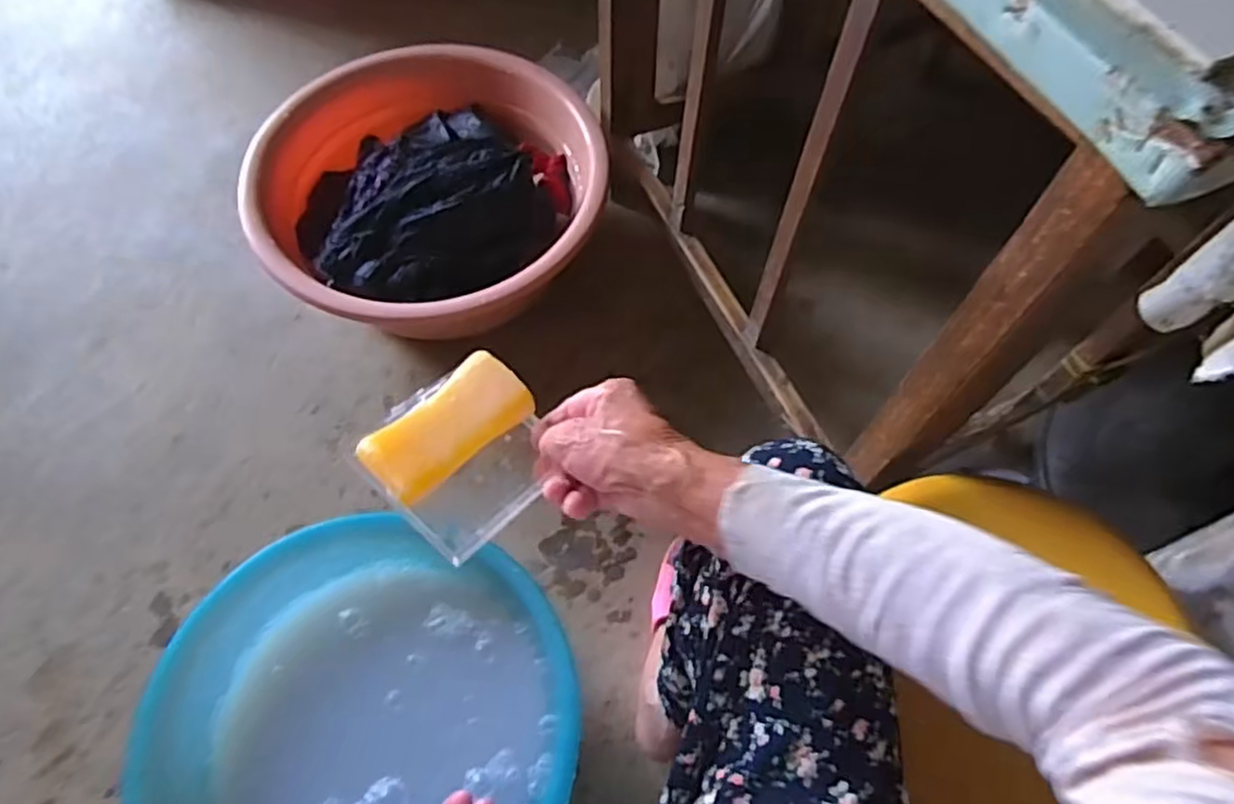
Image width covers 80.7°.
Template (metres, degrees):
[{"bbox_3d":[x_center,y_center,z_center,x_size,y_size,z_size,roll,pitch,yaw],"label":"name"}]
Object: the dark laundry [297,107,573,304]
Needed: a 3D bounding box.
[{"bbox_3d":[-0.237,-0.256,0.962,0.280,0.163,0.339,41,69,17],"label":"dark laundry"}]

